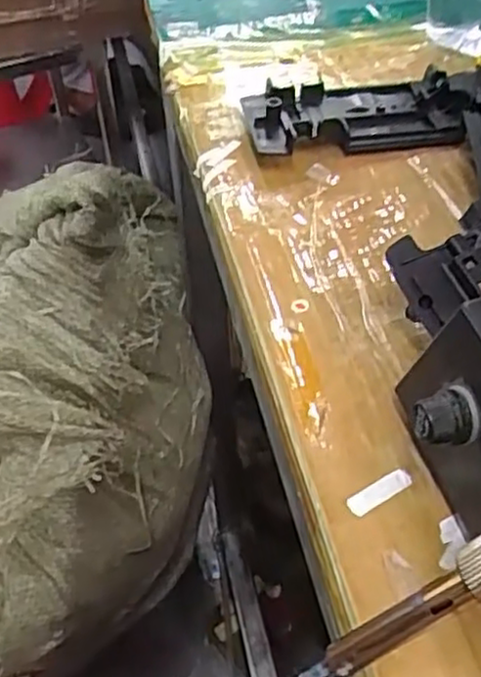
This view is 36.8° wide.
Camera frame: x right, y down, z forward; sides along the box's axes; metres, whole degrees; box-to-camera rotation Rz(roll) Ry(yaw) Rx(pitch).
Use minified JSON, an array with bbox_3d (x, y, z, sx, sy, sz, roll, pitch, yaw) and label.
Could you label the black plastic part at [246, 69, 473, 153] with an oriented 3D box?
[{"bbox_3d":[0.050,-0.099,0.318,0.091,0.012,0.044,-7,49,-4],"label":"black plastic part"}]

